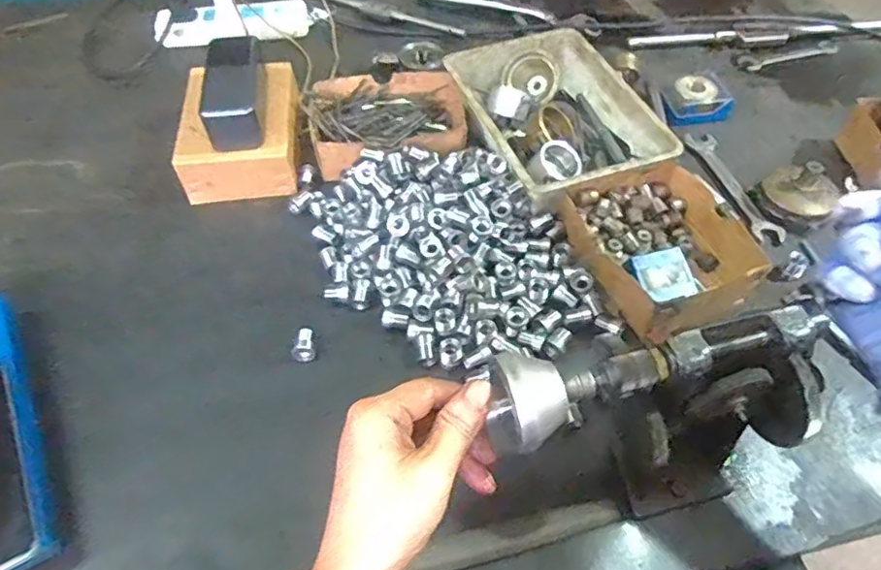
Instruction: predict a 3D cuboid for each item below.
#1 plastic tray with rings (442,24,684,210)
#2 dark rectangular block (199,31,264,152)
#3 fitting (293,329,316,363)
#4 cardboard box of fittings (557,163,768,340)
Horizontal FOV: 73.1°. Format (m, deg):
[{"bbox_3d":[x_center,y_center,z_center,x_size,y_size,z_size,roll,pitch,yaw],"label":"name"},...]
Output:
[{"bbox_3d":[0.123,-0.192,0.663,0.169,0.054,0.248,-17,54,-13],"label":"plastic tray with rings"},{"bbox_3d":[-0.218,-0.204,0.630,0.060,0.047,0.134,-7,53,-5],"label":"dark rectangular block"},{"bbox_3d":[-0.121,0.052,0.523,0.019,0.015,0.029,-6,53,-5],"label":"fitting"},{"bbox_3d":[0.212,-0.044,0.574,0.151,0.046,0.170,-21,55,-15],"label":"cardboard box of fittings"}]

